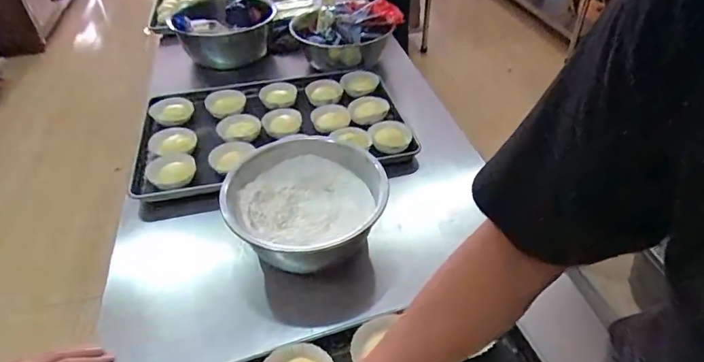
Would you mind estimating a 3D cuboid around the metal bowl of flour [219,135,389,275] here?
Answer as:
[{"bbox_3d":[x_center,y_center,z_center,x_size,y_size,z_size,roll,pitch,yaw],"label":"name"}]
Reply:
[{"bbox_3d":[-0.078,0.037,0.776,0.260,0.097,0.264,-2,41,2],"label":"metal bowl of flour"}]

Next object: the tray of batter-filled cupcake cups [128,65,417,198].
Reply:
[{"bbox_3d":[-0.182,-0.131,1.038,0.598,0.049,0.411,-11,42,-9],"label":"tray of batter-filled cupcake cups"}]

